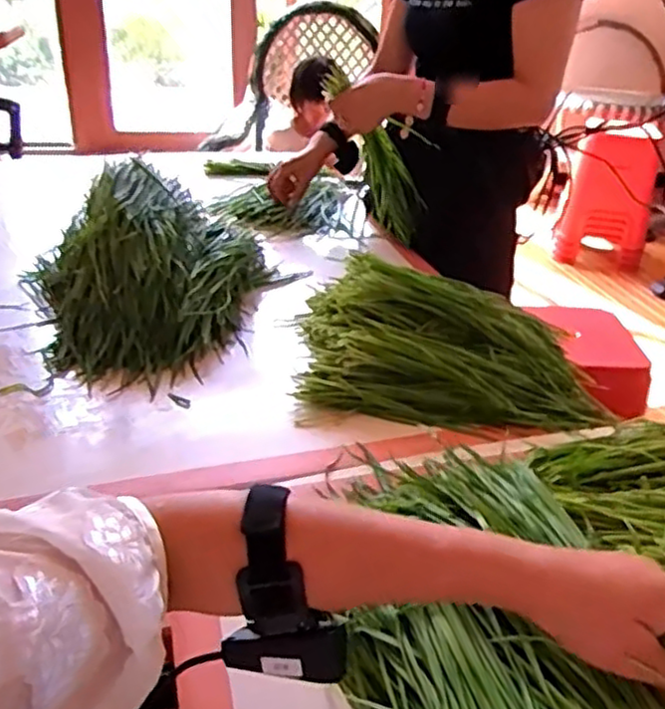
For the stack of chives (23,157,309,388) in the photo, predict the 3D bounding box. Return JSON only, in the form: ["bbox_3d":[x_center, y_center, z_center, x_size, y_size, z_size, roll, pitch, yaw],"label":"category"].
[{"bbox_3d":[-0.210,-0.115,0.912,0.354,0.143,0.323,-11,34,-22],"label":"stack of chives"}]

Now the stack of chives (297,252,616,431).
[{"bbox_3d":[0.132,-0.013,0.805,0.335,0.103,0.199,2,30,0],"label":"stack of chives"}]

